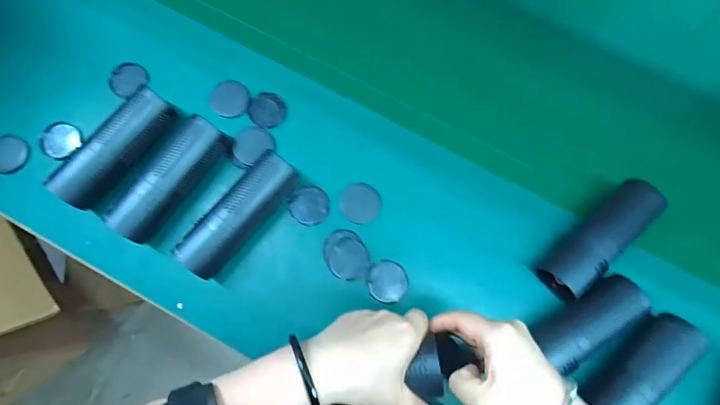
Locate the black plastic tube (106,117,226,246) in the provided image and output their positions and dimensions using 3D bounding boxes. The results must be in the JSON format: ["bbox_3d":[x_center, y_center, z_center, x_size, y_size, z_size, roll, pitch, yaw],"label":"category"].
[{"bbox_3d":[-0.229,-0.027,0.500,0.042,0.055,0.160,31,78,6],"label":"black plastic tube"}]

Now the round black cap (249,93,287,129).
[{"bbox_3d":[-0.124,-0.125,0.547,0.047,0.009,0.051,0,77,-1],"label":"round black cap"}]

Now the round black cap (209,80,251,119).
[{"bbox_3d":[-0.171,-0.136,0.543,0.047,0.007,0.050,0,77,-1],"label":"round black cap"}]

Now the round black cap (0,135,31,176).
[{"bbox_3d":[-0.457,-0.061,0.532,0.052,0.007,0.050,0,77,-1],"label":"round black cap"}]

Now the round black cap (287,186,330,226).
[{"bbox_3d":[-0.064,0.004,0.525,0.050,0.007,0.049,0,77,-1],"label":"round black cap"}]

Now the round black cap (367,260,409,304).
[{"bbox_3d":[0.034,0.097,0.503,0.048,0.008,0.049,0,77,-1],"label":"round black cap"}]

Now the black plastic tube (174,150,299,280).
[{"bbox_3d":[-0.142,0.015,0.492,0.051,0.056,0.160,41,79,7],"label":"black plastic tube"}]

